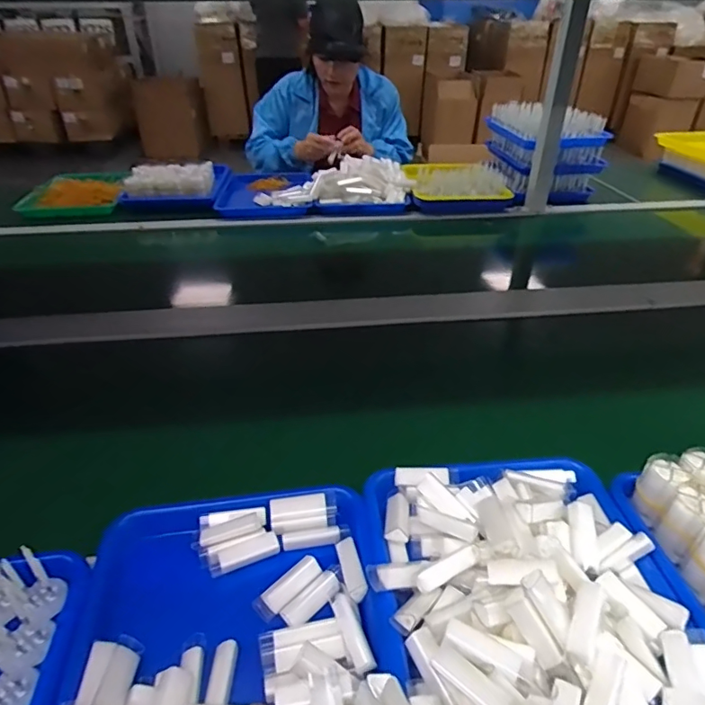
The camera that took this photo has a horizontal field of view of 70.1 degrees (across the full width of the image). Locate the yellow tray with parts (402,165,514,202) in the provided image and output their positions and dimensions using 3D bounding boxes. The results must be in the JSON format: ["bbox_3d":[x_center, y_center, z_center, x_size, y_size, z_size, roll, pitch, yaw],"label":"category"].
[{"bbox_3d":[0.263,-0.439,1.285,0.235,0.054,0.188,-6,36,-8],"label":"yellow tray with parts"}]

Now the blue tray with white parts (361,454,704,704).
[{"bbox_3d":[0.147,0.211,0.403,0.255,0.056,0.327,-4,35,-5],"label":"blue tray with white parts"}]

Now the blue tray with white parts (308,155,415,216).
[{"bbox_3d":[0.023,-0.441,1.322,0.263,0.102,0.180,-1,35,-1],"label":"blue tray with white parts"}]

